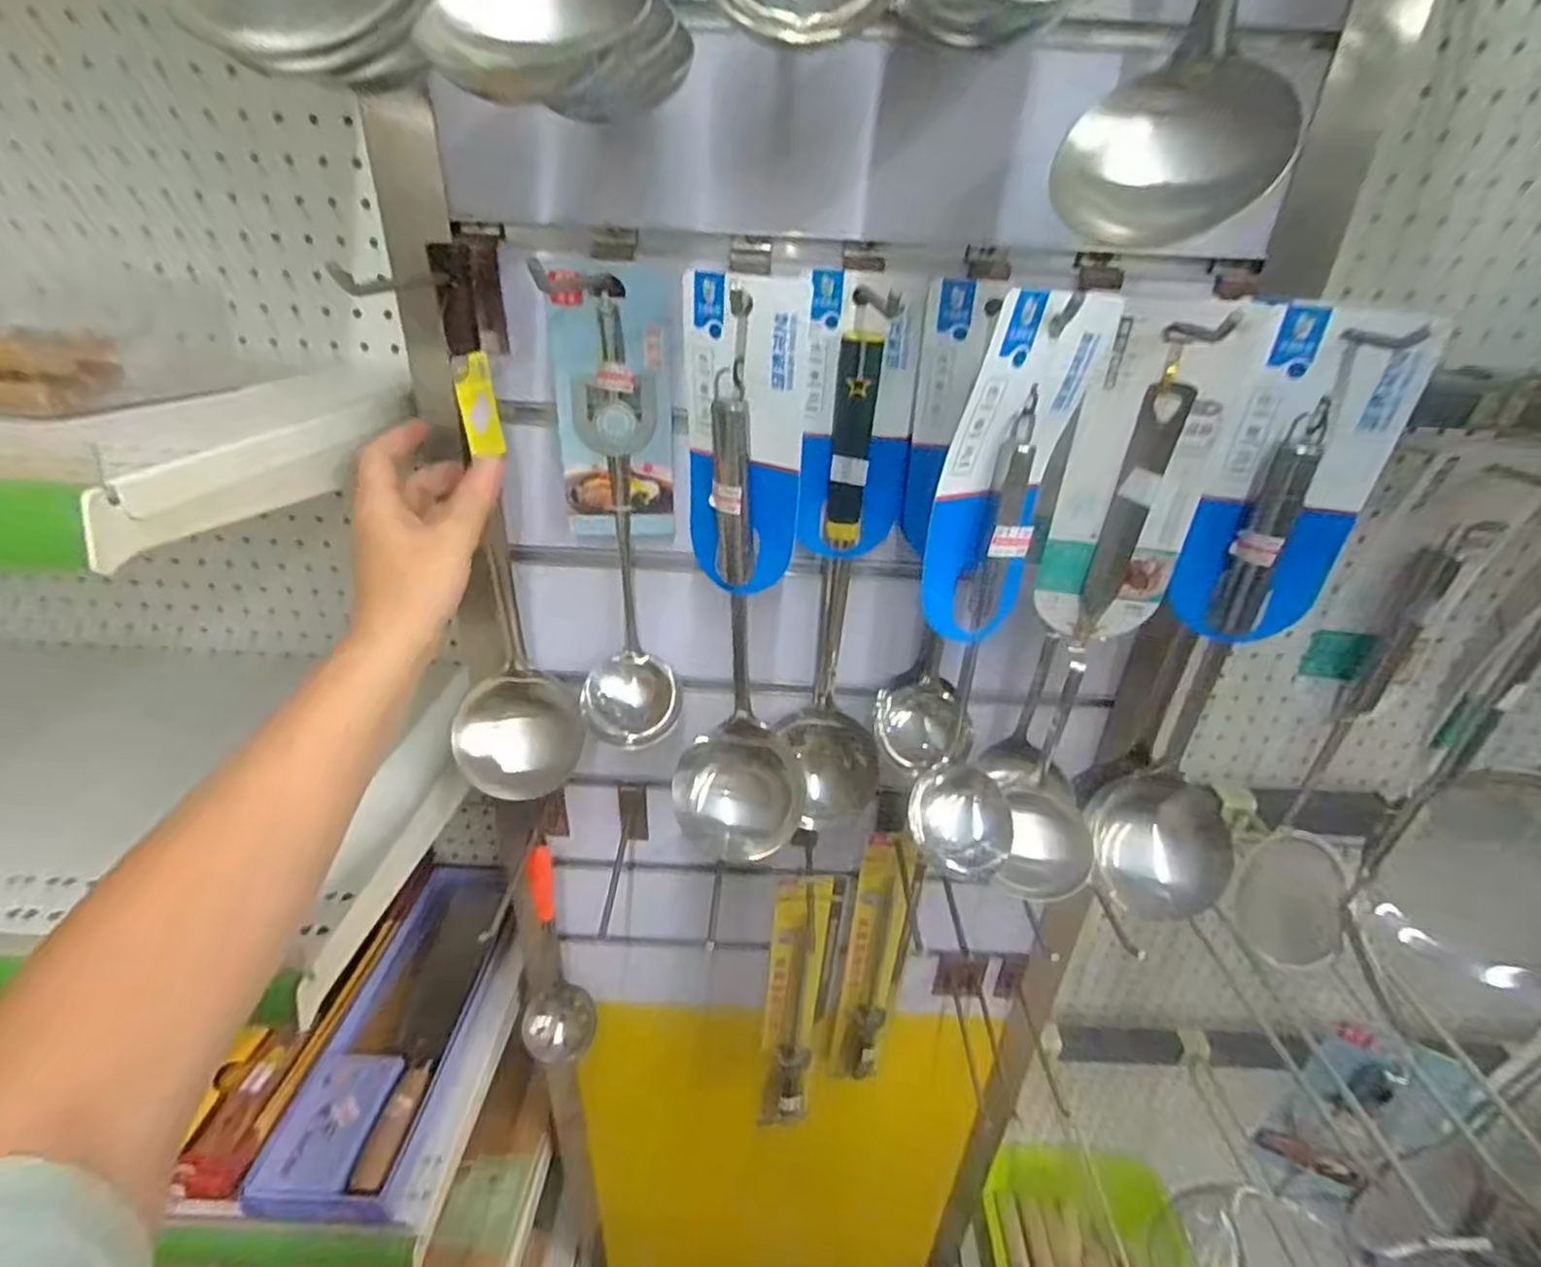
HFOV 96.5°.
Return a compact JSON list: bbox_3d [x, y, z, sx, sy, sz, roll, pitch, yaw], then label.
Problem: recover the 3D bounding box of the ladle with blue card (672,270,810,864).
[{"bbox_3d":[-0.016,-0.017,0.425,0.080,0.355,0.057,1,28,-4],"label":"ladle with blue card"}]

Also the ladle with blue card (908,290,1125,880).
[{"bbox_3d":[0.125,-0.014,0.375,0.067,0.302,0.085,18,32,26],"label":"ladle with blue card"}]

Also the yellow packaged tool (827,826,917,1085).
[{"bbox_3d":[0.094,0.315,0.646,0.047,0.311,0.028,13,30,18],"label":"yellow packaged tool"}]

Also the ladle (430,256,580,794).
[{"bbox_3d":[-0.174,-0.045,0.452,0.086,0.359,0.052,4,27,-4],"label":"ladle"}]

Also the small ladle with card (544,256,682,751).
[{"bbox_3d":[-0.096,-0.074,0.455,0.073,0.295,0.072,-4,29,-13],"label":"small ladle with card"}]

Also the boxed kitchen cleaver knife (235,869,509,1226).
[{"bbox_3d":[-0.354,0.379,0.688,0.112,0.052,0.345,3,28,0],"label":"boxed kitchen cleaver knife"}]

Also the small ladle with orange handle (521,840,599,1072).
[{"bbox_3d":[-0.204,0.289,0.630,0.064,0.233,0.074,-9,30,-22],"label":"small ladle with orange handle"}]

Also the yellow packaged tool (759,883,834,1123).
[{"bbox_3d":[0.020,0.333,0.605,0.045,0.313,0.023,1,28,-4],"label":"yellow packaged tool"}]

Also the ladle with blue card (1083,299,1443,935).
[{"bbox_3d":[0.264,0.011,0.397,0.062,0.360,0.074,-16,34,-32],"label":"ladle with blue card"}]

